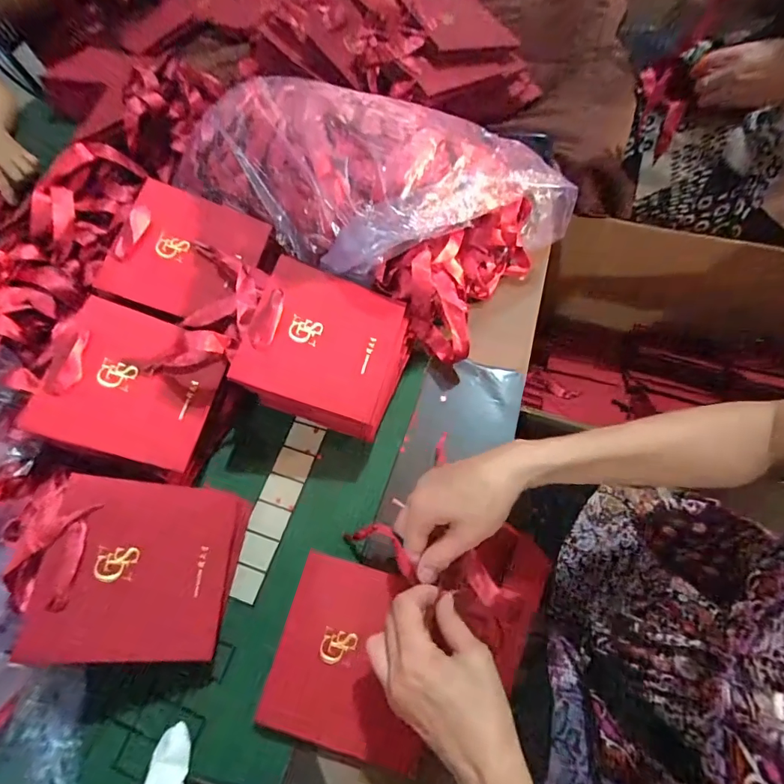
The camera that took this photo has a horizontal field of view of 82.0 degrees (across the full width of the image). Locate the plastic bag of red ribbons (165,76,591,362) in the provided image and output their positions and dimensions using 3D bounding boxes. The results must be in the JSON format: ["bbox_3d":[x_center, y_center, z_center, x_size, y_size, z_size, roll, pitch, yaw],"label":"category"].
[{"bbox_3d":[-0.027,-0.244,0.538,0.397,0.144,0.244,35,71,19],"label":"plastic bag of red ribbons"}]

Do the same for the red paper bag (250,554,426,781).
[{"bbox_3d":[-0.032,0.229,0.395,0.134,0.018,0.139,13,65,10],"label":"red paper bag"}]

